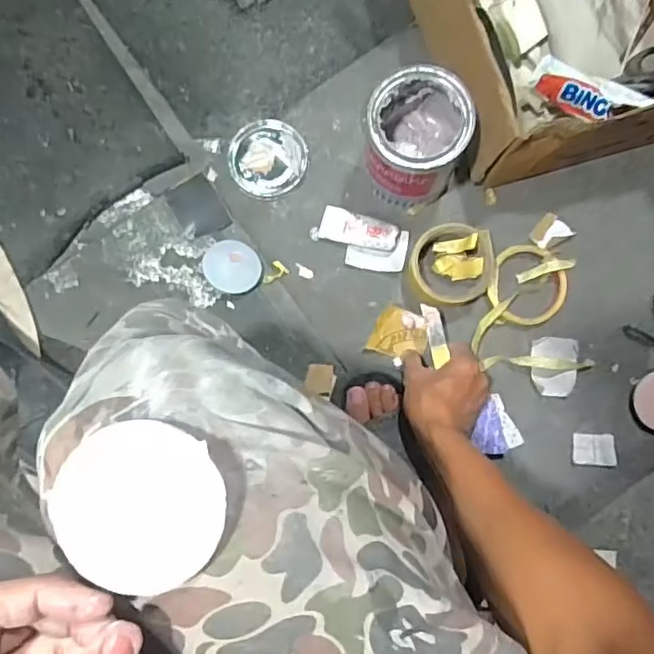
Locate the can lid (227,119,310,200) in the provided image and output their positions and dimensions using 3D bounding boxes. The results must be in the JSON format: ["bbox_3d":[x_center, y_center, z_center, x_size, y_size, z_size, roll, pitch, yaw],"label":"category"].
[{"bbox_3d":[-0.070,-0.200,0.688,0.091,0.007,0.091,-1,86,1],"label":"can lid"}]

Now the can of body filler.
[{"bbox_3d":[0.094,-0.200,0.624,0.100,0.128,0.109,0,86,1],"label":"can of body filler"}]

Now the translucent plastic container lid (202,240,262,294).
[{"bbox_3d":[-0.107,-0.069,0.659,0.062,0.006,0.060,0,92,-9],"label":"translucent plastic container lid"}]

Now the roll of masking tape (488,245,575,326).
[{"bbox_3d":[0.230,-0.048,0.659,0.088,0.020,0.093,0,86,1],"label":"roll of masking tape"}]

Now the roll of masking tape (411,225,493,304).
[{"bbox_3d":[0.139,-0.069,0.651,0.095,0.048,0.089,0,86,1],"label":"roll of masking tape"}]

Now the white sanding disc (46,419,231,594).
[{"bbox_3d":[-0.073,0.070,0.226,0.065,0.006,0.065,0,86,1],"label":"white sanding disc"}]

